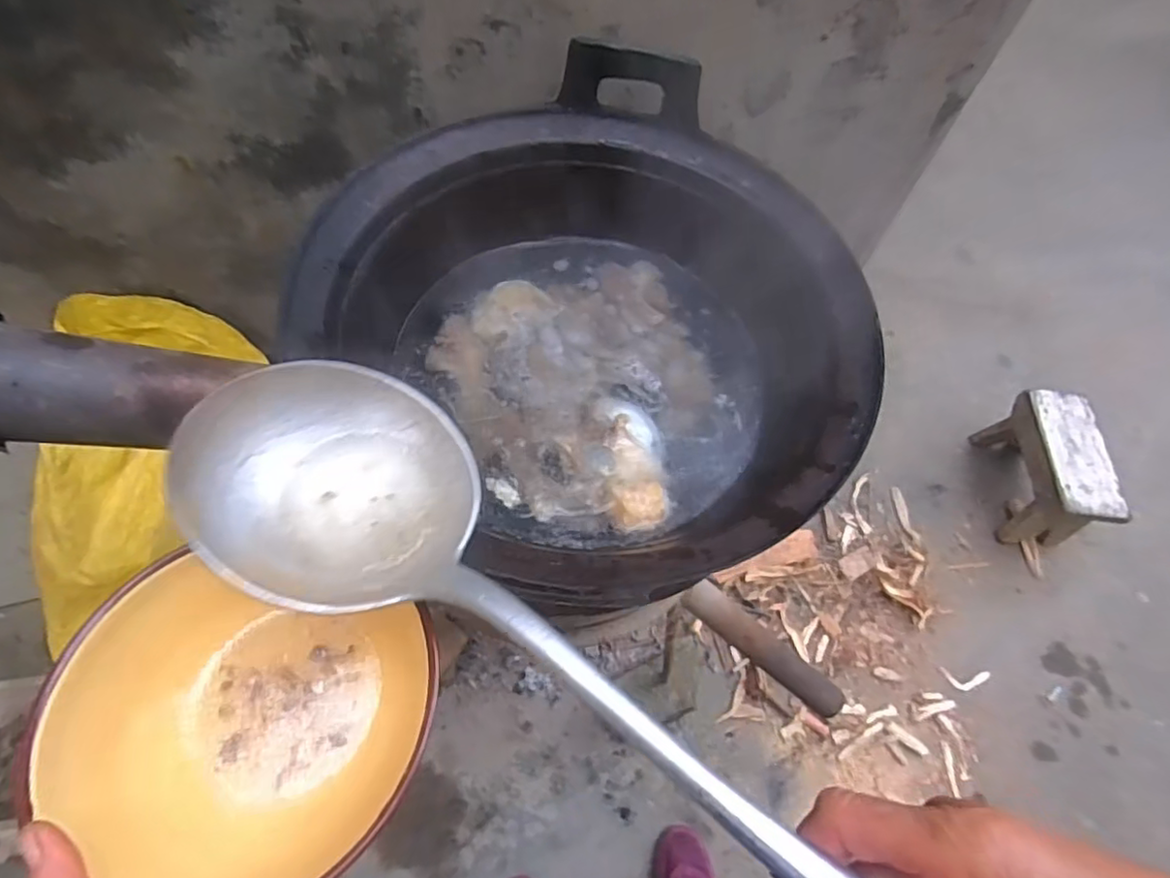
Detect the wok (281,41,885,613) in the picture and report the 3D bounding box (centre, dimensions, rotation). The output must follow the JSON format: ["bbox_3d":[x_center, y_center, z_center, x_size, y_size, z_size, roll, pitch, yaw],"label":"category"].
[{"bbox_3d":[0.016,-0.092,0.476,0.370,0.149,0.396,1,61,-2],"label":"wok"}]

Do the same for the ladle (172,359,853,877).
[{"bbox_3d":[-0.033,0.062,0.238,0.317,0.064,0.109,32,61,27],"label":"ladle"}]

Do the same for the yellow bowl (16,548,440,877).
[{"bbox_3d":[-0.171,0.146,0.312,0.165,0.062,0.150,2,58,-2],"label":"yellow bowl"}]

